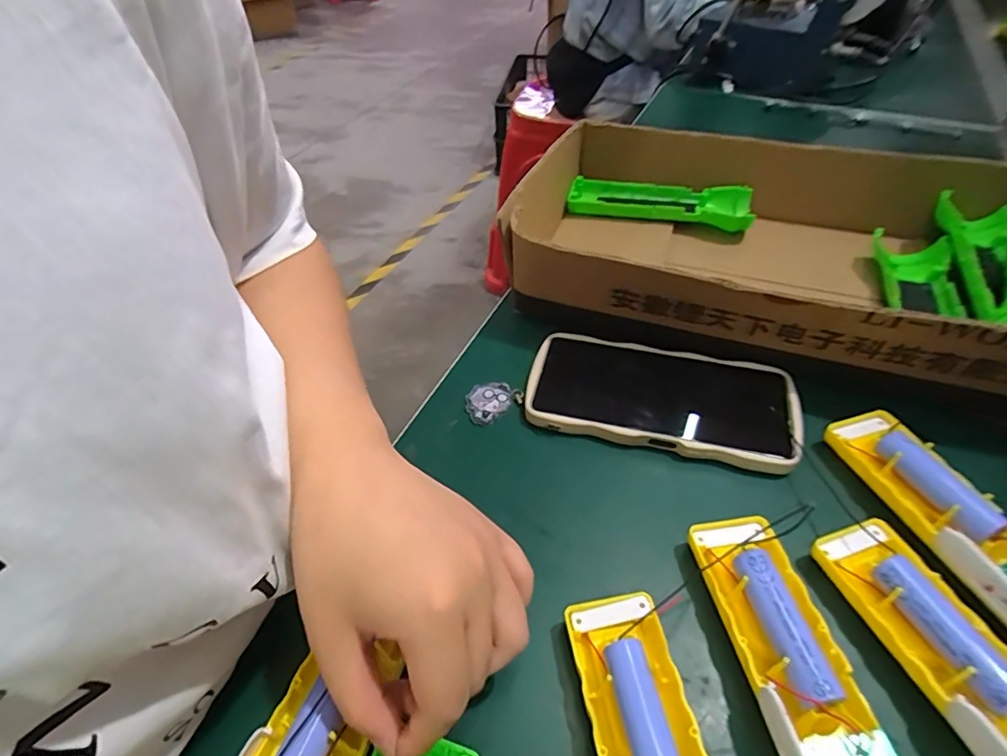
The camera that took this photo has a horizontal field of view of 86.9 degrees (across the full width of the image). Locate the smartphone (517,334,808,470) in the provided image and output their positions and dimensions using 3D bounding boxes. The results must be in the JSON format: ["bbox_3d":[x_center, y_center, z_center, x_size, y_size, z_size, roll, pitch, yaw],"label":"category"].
[{"bbox_3d":[0.102,0.014,0.351,0.168,0.017,0.079,12,49,11],"label":"smartphone"}]

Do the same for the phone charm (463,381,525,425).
[{"bbox_3d":[-0.009,0.015,0.361,0.037,0.006,0.029,-33,56,-26],"label":"phone charm"}]

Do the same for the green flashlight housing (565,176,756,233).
[{"bbox_3d":[0.144,-0.159,0.501,0.162,0.033,0.046,11,49,10],"label":"green flashlight housing"}]

